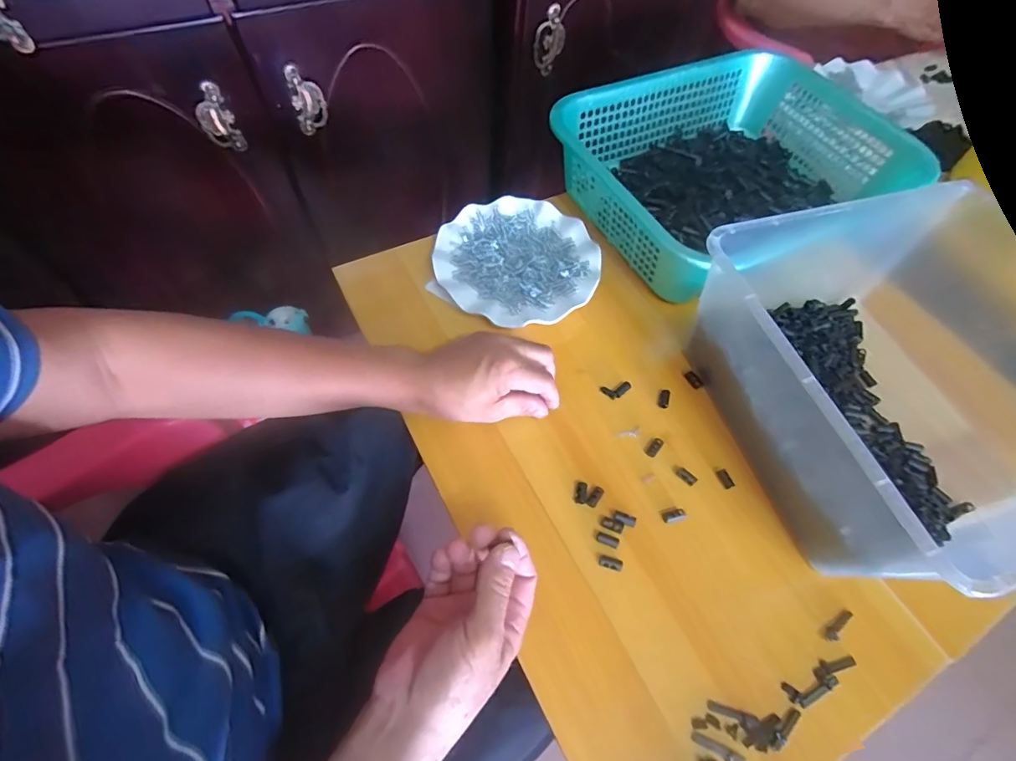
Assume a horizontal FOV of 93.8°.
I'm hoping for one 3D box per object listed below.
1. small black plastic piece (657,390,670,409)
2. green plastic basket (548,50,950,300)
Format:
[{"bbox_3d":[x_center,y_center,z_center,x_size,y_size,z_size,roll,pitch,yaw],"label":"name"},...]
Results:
[{"bbox_3d":[0.156,0.019,0.476,0.010,0.007,0.019,16,60,5],"label":"small black plastic piece"},{"bbox_3d":[0.276,-0.266,0.586,0.399,0.091,0.284,-23,65,-17],"label":"green plastic basket"}]

